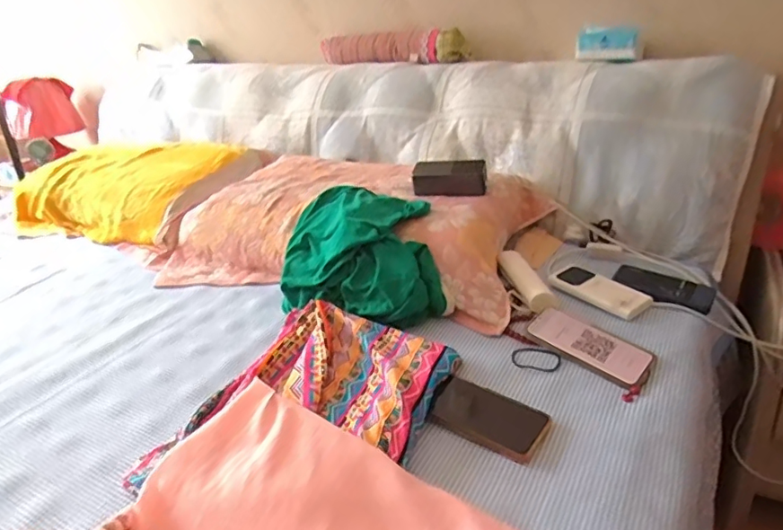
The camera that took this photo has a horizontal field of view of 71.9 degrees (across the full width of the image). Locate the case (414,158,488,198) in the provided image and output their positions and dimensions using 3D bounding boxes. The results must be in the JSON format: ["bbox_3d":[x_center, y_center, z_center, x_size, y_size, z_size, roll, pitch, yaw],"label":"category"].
[{"bbox_3d":[0.105,-0.158,0.975,0.129,0.057,0.037,1,26,11],"label":"case"}]

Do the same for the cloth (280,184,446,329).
[{"bbox_3d":[-0.046,-0.023,0.883,0.250,0.138,0.227,0,26,7],"label":"cloth"}]

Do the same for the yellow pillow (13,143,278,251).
[{"bbox_3d":[-0.630,-0.192,1.333,0.590,0.157,0.361,9,29,24],"label":"yellow pillow"}]

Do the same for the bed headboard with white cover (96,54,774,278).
[{"bbox_3d":[-0.161,-0.350,1.391,1.824,0.317,0.253,12,30,30],"label":"bed headboard with white cover"}]

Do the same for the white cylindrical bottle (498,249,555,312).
[{"bbox_3d":[0.219,0.022,0.876,0.041,0.030,0.148,-9,38,-12],"label":"white cylindrical bottle"}]

